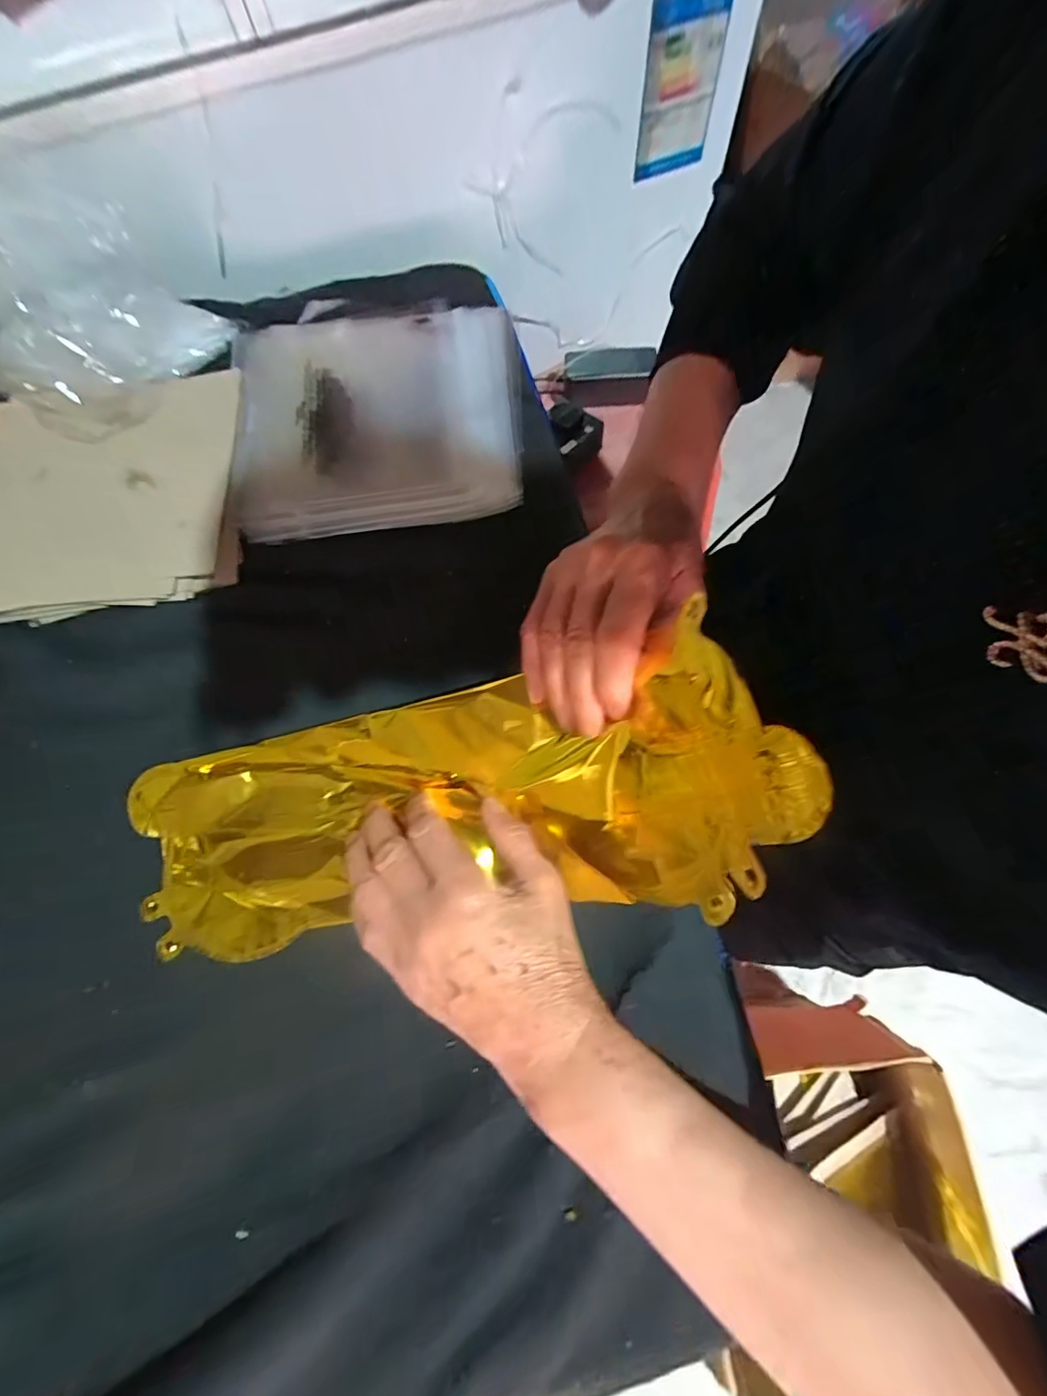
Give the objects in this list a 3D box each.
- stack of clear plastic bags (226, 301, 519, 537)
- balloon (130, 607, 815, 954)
[{"bbox_3d":[-0.124,-0.235,0.415,0.234,0.024,0.225,-4,71,4],"label":"stack of clear plastic bags"},{"bbox_3d":[-0.045,0.059,0.276,0.365,0.095,0.151,-8,71,23],"label":"balloon"}]

